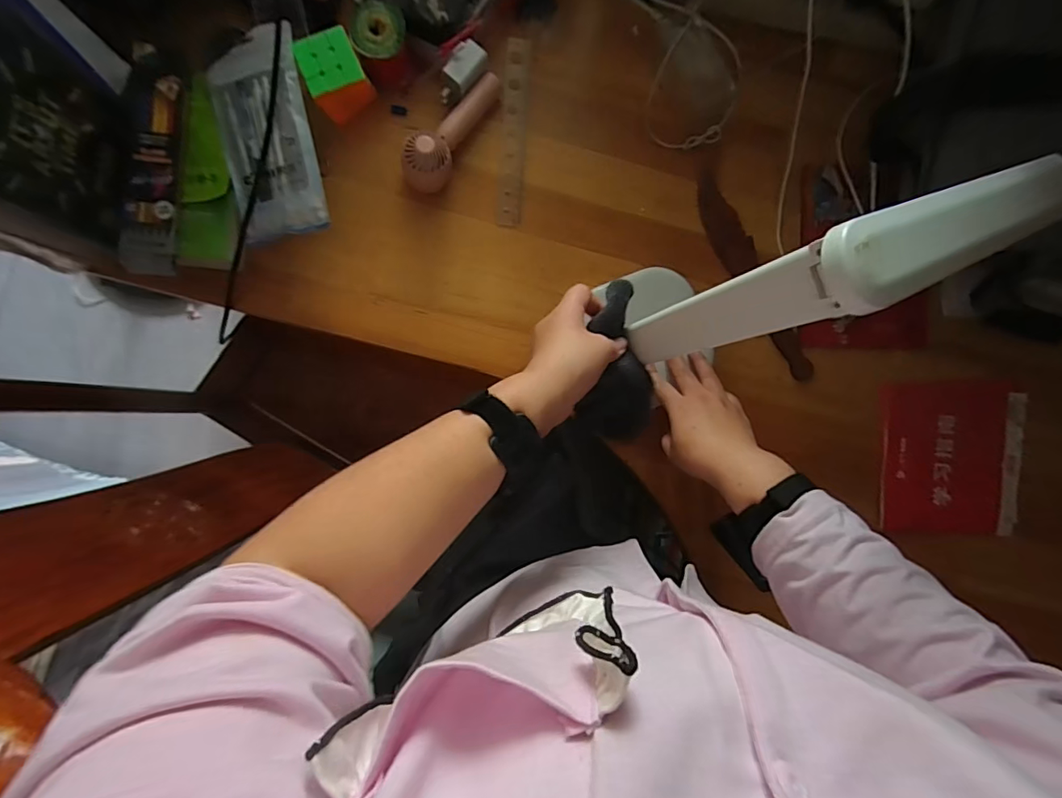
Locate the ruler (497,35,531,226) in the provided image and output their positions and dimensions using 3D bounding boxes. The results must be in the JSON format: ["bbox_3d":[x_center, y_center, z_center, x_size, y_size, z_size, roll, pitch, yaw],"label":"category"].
[{"bbox_3d":[-0.019,-0.299,0.560,0.028,0.009,0.200,3,95,-10],"label":"ruler"}]

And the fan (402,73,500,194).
[{"bbox_3d":[-0.088,-0.291,0.536,0.050,0.053,0.150,27,86,-4],"label":"fan"}]

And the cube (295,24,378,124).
[{"bbox_3d":[-0.201,-0.331,0.515,0.058,0.061,0.052,-30,91,-5],"label":"cube"}]

